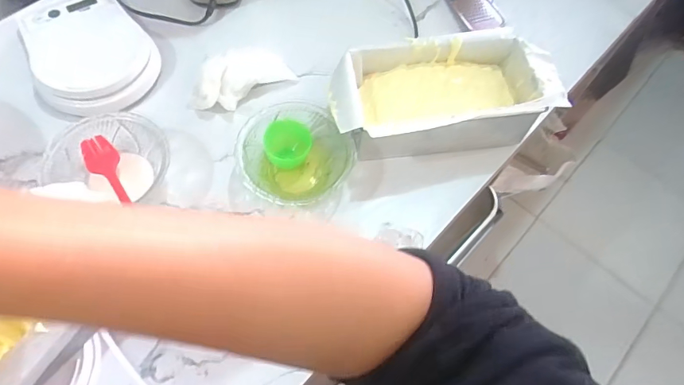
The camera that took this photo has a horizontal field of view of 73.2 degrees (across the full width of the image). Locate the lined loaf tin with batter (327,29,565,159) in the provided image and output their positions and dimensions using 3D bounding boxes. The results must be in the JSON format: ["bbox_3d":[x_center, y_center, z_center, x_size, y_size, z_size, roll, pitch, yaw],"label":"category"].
[{"bbox_3d":[0.114,-0.111,0.544,0.256,0.082,0.126,-10,64,-8],"label":"lined loaf tin with batter"}]

